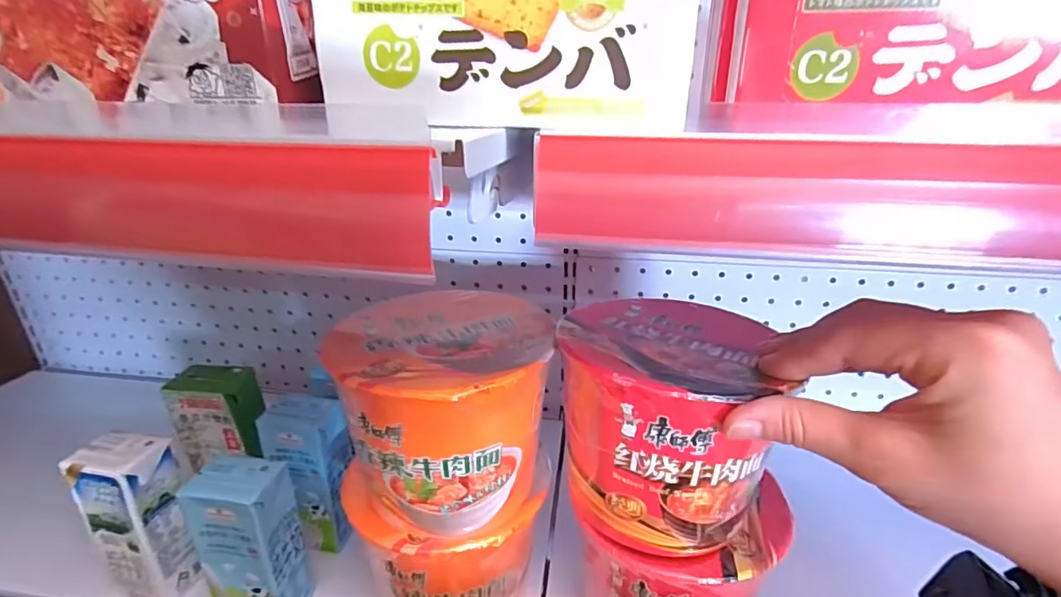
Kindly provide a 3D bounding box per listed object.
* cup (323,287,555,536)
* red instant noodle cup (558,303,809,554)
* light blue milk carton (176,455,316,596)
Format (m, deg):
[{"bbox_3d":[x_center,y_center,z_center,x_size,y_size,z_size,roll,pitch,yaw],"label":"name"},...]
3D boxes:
[{"bbox_3d":[-0.049,0.061,0.310,0.118,0.095,0.129,0,24,0],"label":"cup"},{"bbox_3d":[0.076,0.065,0.299,0.107,0.106,0.121,0,24,0],"label":"red instant noodle cup"},{"bbox_3d":[-0.182,0.161,0.334,0.048,0.116,0.046,2,24,5],"label":"light blue milk carton"}]

